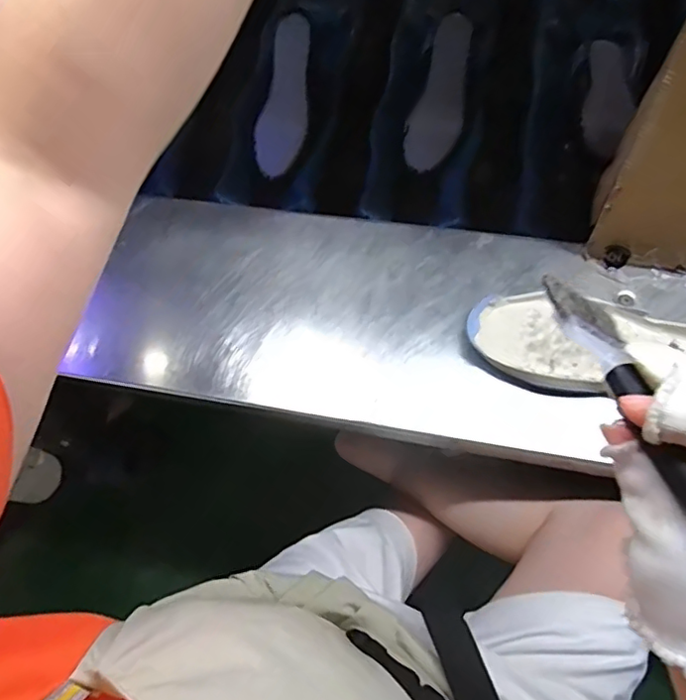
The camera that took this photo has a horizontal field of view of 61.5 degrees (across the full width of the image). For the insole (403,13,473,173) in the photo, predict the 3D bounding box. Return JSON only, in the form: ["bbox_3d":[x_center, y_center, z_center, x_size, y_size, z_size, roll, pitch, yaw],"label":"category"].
[{"bbox_3d":[0.129,-0.323,0.733,0.064,0.010,0.189,19,91,-10],"label":"insole"}]

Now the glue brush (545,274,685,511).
[{"bbox_3d":[0.124,0.032,0.229,0.023,0.017,0.158,-11,51,-4],"label":"glue brush"}]

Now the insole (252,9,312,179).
[{"bbox_3d":[-0.074,-0.332,0.753,0.065,0.016,0.205,10,92,4],"label":"insole"}]

